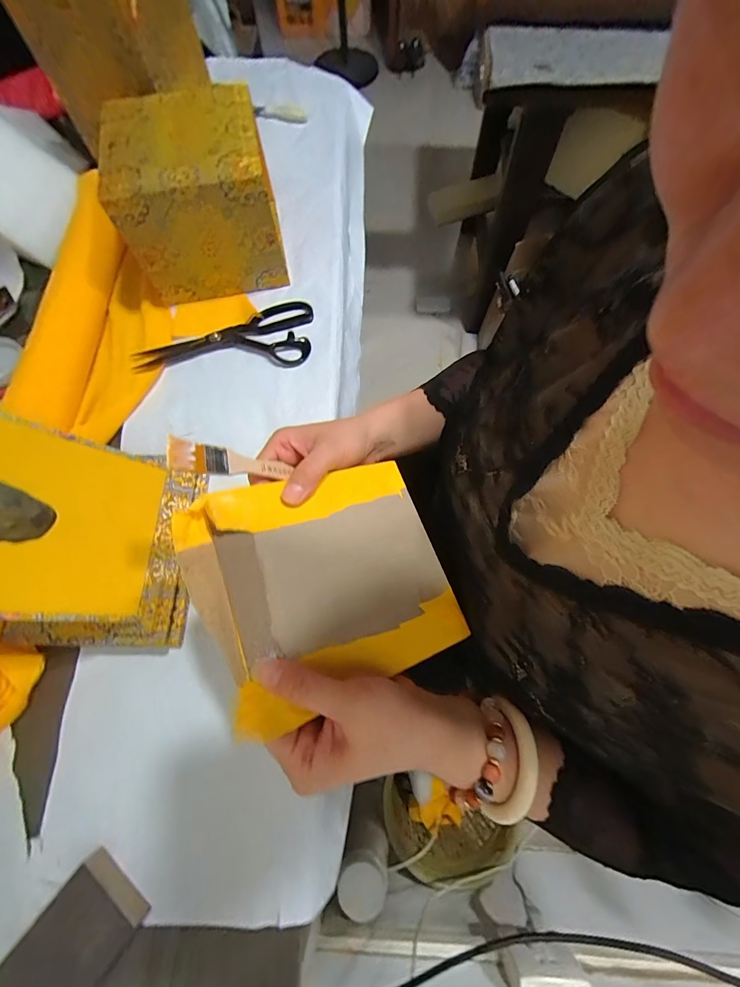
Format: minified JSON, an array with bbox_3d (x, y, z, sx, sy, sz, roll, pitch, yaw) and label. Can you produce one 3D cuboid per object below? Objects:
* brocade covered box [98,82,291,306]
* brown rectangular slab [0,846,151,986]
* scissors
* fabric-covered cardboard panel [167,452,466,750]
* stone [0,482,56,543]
[{"bbox_3d":[-0.220,-0.390,0.500,0.179,0.149,0.174,-9,70,-3],"label":"brocade covered box"},{"bbox_3d":[-0.240,0.366,0.301,0.073,0.032,0.099,34,74,12],"label":"brown rectangular slab"},{"bbox_3d":[-0.198,-0.206,0.509,0.241,0.012,0.097,-9,70,-3],"label":"scissors"},{"bbox_3d":[-0.029,0.060,0.282,0.185,0.013,0.157,-12,70,-30],"label":"fabric-covered cardboard panel"},{"bbox_3d":[-0.286,0.017,0.295,0.021,0.056,0.044,-28,44,18],"label":"stone"}]

